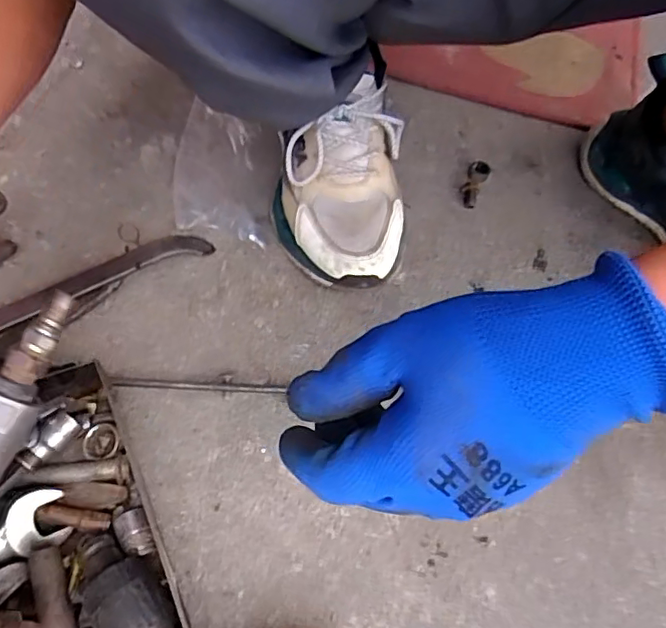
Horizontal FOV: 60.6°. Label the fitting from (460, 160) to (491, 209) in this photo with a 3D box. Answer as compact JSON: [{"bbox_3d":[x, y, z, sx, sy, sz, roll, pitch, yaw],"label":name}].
[{"bbox_3d":[0.129,-0.119,0.524,0.019,0.016,0.055,19,57,12],"label":"fitting"}]

